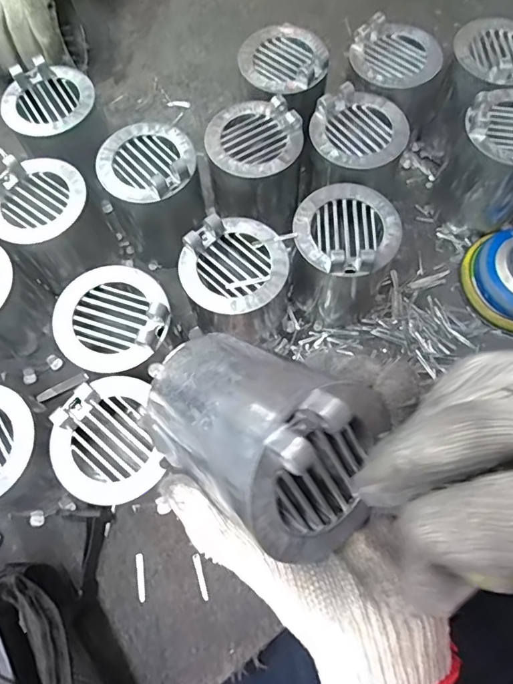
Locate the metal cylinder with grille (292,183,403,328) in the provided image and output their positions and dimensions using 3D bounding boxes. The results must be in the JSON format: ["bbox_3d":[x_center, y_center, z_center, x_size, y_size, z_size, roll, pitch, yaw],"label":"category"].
[{"bbox_3d":[0.076,-0.074,0.427,0.082,0.125,0.080,-1,70,2],"label":"metal cylinder with grille"}]

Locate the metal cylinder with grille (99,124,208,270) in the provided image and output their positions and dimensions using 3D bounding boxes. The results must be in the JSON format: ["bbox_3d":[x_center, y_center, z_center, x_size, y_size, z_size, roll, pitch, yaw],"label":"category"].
[{"bbox_3d":[-0.094,-0.140,0.454,0.080,0.118,0.081,-1,70,2],"label":"metal cylinder with grille"}]

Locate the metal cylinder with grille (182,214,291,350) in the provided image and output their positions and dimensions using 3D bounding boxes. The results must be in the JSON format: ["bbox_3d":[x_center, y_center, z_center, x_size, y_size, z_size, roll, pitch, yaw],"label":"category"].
[{"bbox_3d":[-0.013,-0.044,0.409,0.084,0.114,0.087,-1,70,2],"label":"metal cylinder with grille"}]

